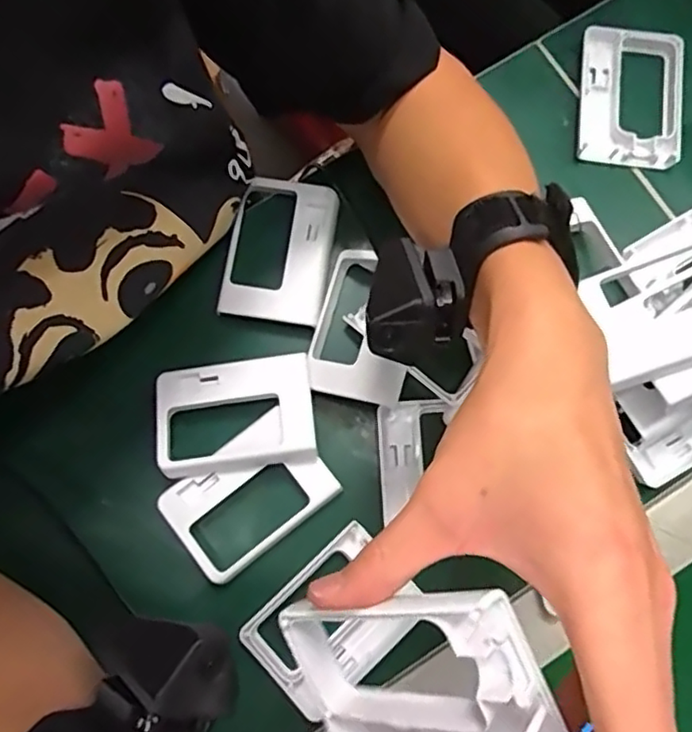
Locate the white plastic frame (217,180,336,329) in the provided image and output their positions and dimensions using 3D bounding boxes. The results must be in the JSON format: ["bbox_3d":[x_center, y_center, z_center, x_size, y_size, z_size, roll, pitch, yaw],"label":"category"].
[{"bbox_3d":[-0.042,-0.073,0.400,0.063,0.010,0.092,9,80,2],"label":"white plastic frame"}]

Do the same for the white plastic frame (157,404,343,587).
[{"bbox_3d":[-0.058,0.078,0.369,0.093,0.015,0.065,-37,87,-2],"label":"white plastic frame"}]

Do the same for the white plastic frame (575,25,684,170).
[{"bbox_3d":[0.193,-0.183,0.426,0.064,0.018,0.097,8,80,2],"label":"white plastic frame"}]

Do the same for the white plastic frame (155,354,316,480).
[{"bbox_3d":[-0.066,0.030,0.378,0.093,0.012,0.065,-8,66,2],"label":"white plastic frame"}]

